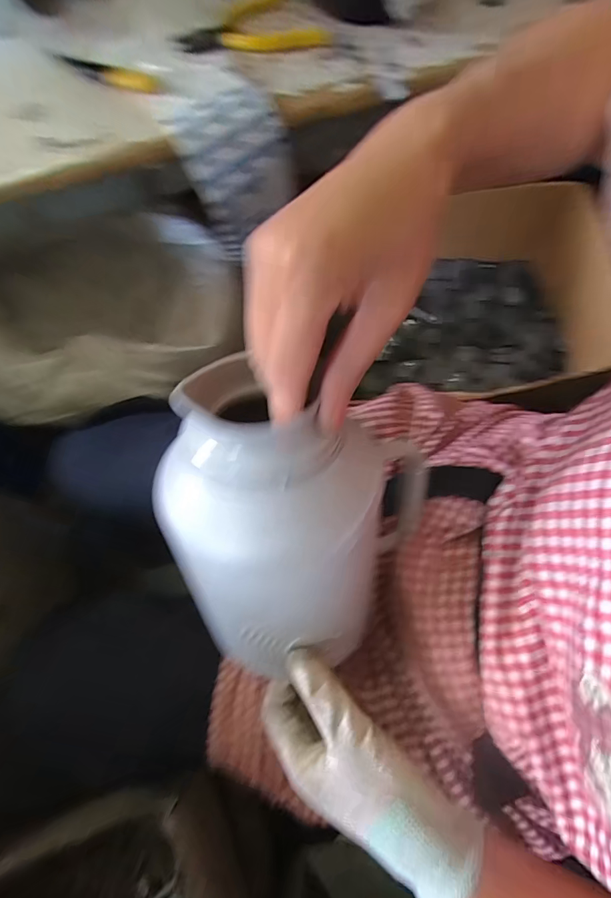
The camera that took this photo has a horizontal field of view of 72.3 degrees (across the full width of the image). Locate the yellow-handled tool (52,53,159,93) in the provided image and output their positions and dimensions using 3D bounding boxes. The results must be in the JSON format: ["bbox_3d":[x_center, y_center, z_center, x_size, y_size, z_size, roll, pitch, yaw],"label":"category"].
[{"bbox_3d":[-0.229,-0.424,0.471,0.135,0.010,0.027,24,71,9],"label":"yellow-handled tool"}]

